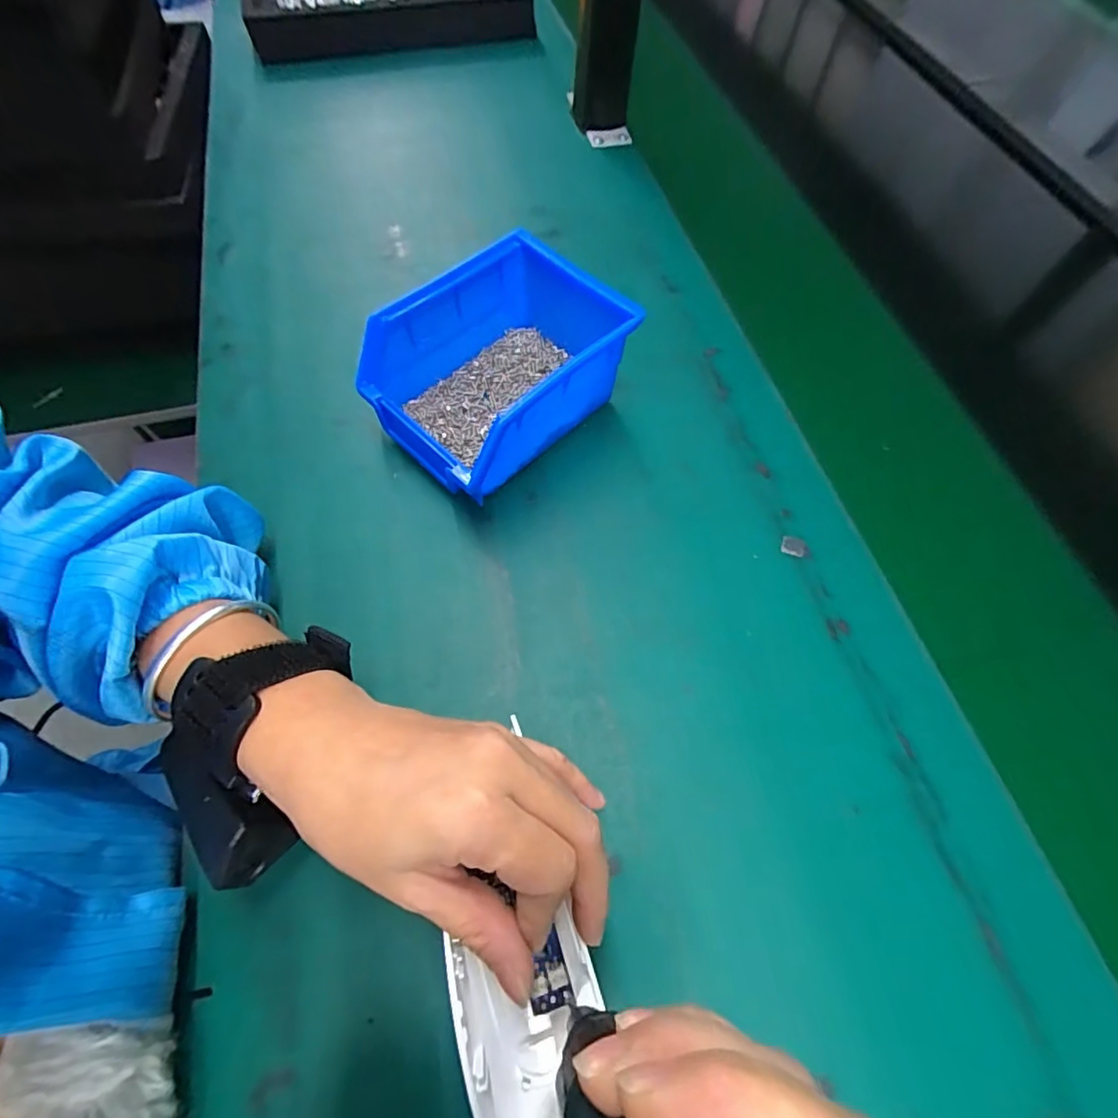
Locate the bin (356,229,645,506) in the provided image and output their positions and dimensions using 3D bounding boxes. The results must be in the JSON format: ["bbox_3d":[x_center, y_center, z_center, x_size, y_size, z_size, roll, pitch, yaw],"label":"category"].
[{"bbox_3d":[-0.035,-0.116,0.336,0.105,0.074,0.145,41,70,17],"label":"bin"}]

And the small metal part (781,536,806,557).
[{"bbox_3d":[0.142,-0.008,0.327,0.014,0.004,0.012,14,65,5],"label":"small metal part"}]

